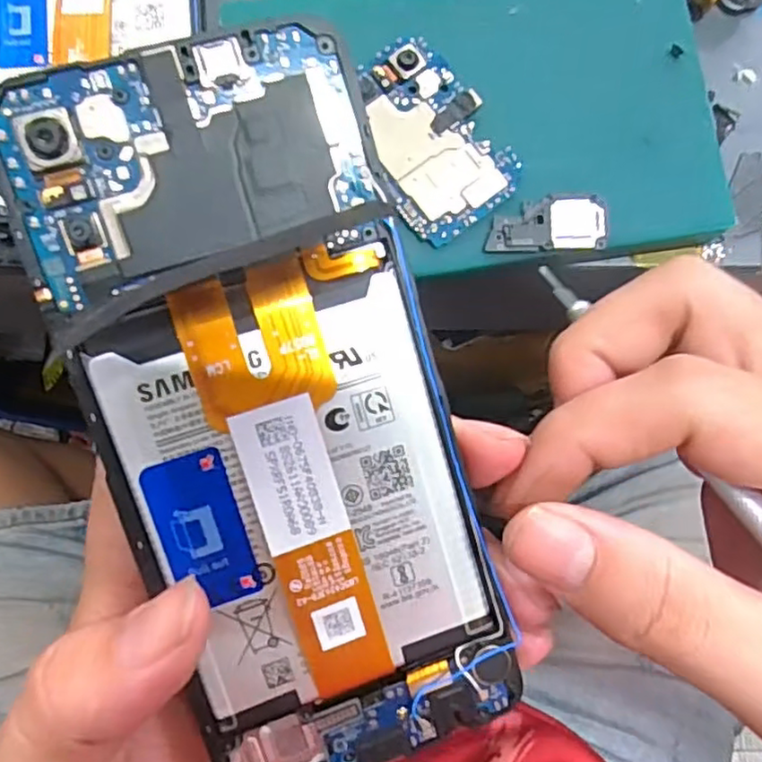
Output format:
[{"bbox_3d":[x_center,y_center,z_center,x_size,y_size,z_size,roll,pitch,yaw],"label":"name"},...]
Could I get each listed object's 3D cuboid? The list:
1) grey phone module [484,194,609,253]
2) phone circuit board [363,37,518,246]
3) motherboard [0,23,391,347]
[{"bbox_3d":[0.056,-0.053,0.217,0.040,0.004,0.018,-2,82,-2],"label":"grey phone module"},{"bbox_3d":[0.016,-0.082,0.218,0.042,0.004,0.065,-32,84,-6],"label":"phone circuit board"},{"bbox_3d":[-0.038,-0.044,0.130,0.071,0.008,0.045,-20,100,-9],"label":"motherboard"}]

